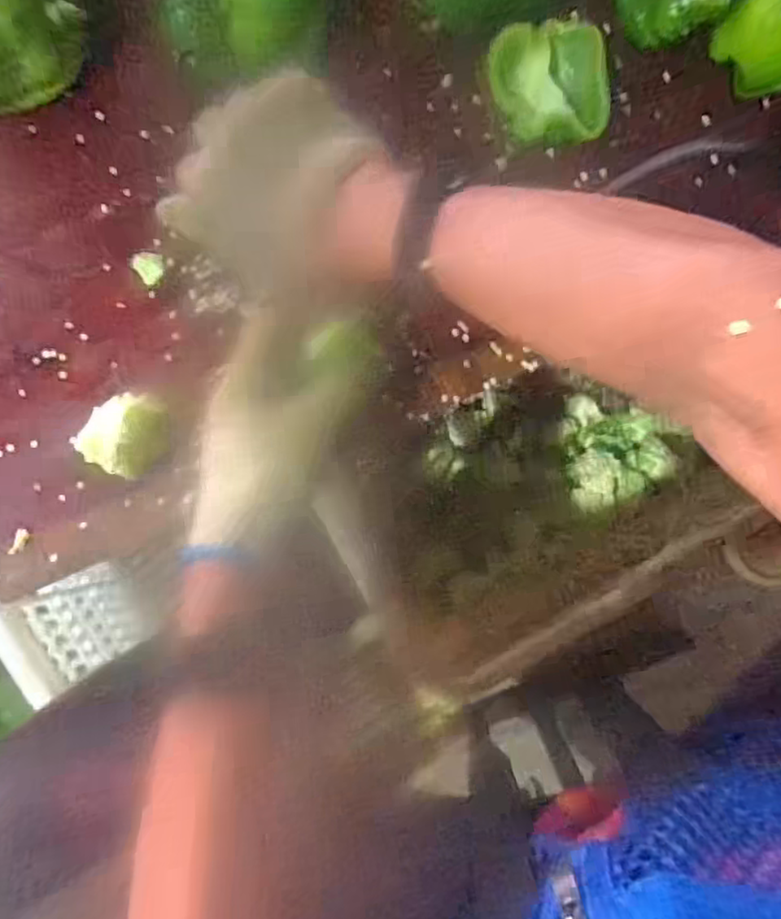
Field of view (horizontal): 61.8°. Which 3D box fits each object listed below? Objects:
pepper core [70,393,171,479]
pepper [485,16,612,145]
[{"bbox_3d":[-0.162,-0.015,0.411,0.043,0.035,0.051,32,86,3],"label":"pepper core"},{"bbox_3d":[0.102,-0.243,0.424,0.075,0.033,0.069,0,85,1],"label":"pepper"}]

